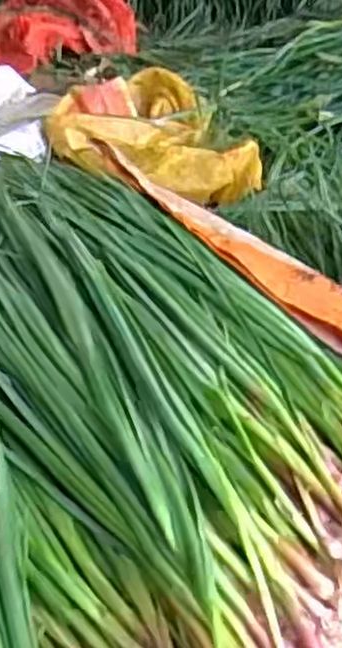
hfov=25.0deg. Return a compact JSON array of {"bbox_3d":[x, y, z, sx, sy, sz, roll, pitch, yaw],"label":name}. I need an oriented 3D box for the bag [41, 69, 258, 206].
[{"bbox_3d":[-0.030,-0.327,1.339,0.360,0.128,0.306,37,53,28],"label":"bag"}]

